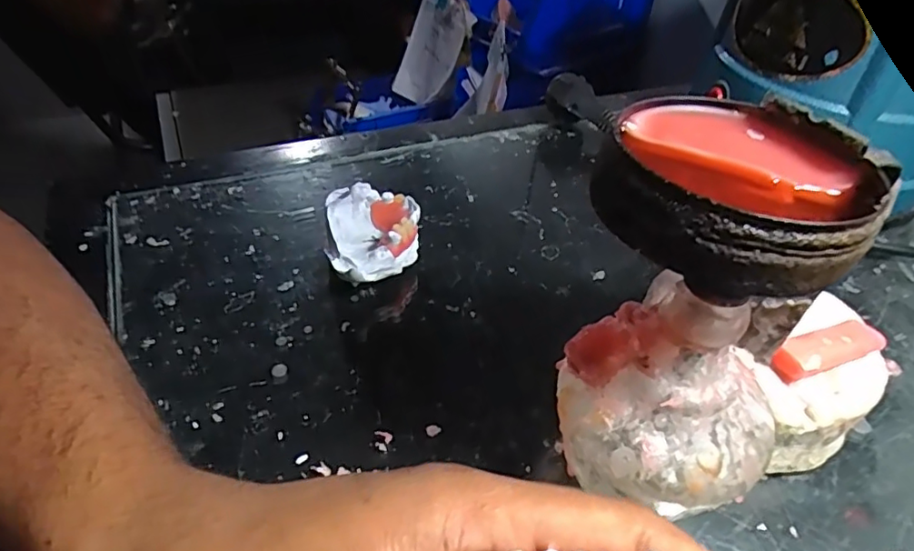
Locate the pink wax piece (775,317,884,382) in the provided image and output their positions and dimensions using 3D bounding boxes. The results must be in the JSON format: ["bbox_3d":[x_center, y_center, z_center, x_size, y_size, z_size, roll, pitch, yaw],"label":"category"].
[{"bbox_3d":[0.151,0.030,0.233,0.047,0.012,0.014,-12,45,-17],"label":"pink wax piece"}]

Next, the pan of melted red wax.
[{"bbox_3d":[0.075,-0.029,0.171,0.075,0.031,0.090,-7,44,-13],"label":"pan of melted red wax"}]

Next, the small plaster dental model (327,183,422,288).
[{"bbox_3d":[-0.045,-0.020,0.313,0.048,0.030,0.066,-3,43,-9],"label":"small plaster dental model"}]

